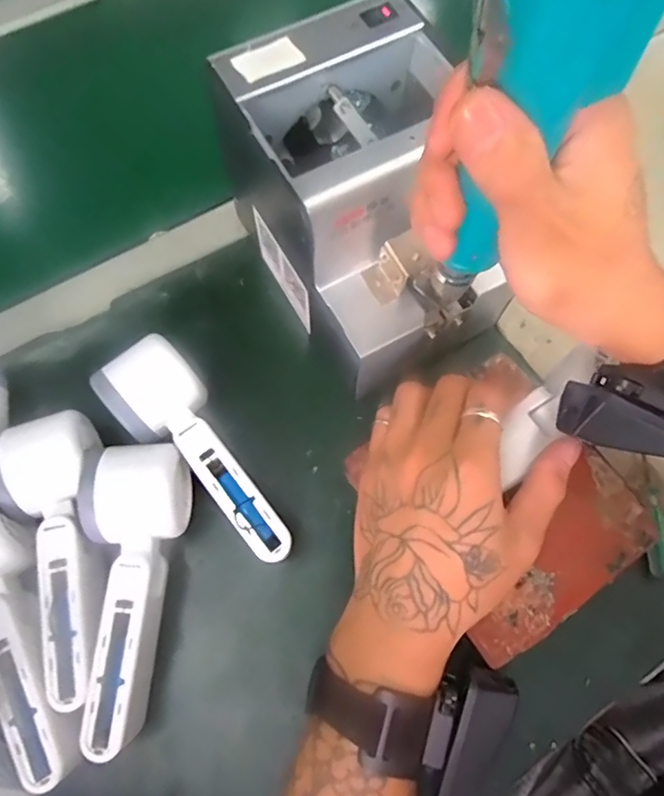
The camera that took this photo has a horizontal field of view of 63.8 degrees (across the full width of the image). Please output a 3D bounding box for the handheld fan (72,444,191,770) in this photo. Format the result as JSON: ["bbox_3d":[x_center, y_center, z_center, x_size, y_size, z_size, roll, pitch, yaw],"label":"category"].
[{"bbox_3d":[-0.123,0.110,0.312,0.058,0.044,0.163,3,70,1],"label":"handheld fan"}]

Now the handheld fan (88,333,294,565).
[{"bbox_3d":[-0.081,0.037,0.341,0.057,0.054,0.161,-42,75,-14],"label":"handheld fan"}]

